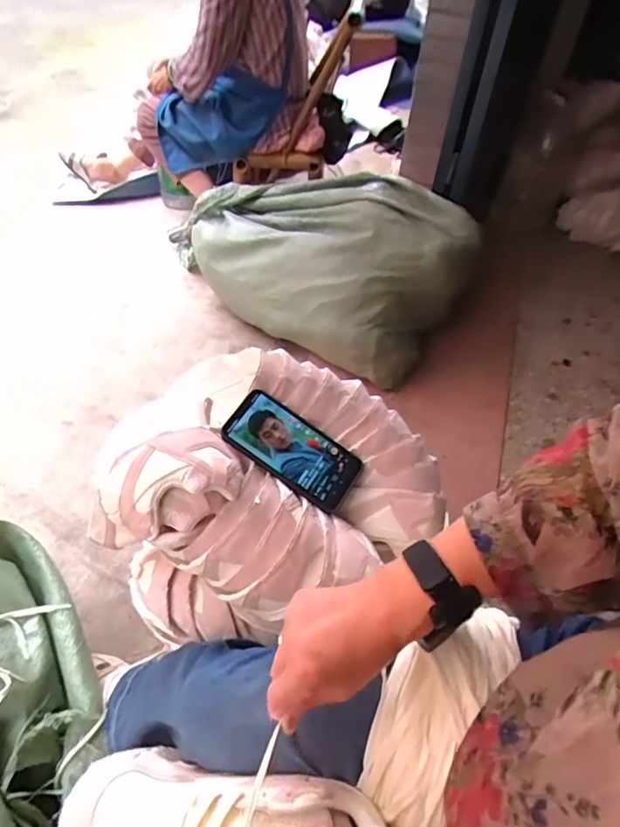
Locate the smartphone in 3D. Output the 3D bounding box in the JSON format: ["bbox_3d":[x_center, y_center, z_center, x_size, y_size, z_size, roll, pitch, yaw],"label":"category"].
[{"bbox_3d":[-0.019,0.041,0.604,0.162,0.008,0.081,34,63,0],"label":"smartphone"}]

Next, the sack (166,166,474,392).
[{"bbox_3d":[0.017,-0.401,1.271,0.688,0.315,0.370,29,54,19],"label":"sack"}]

